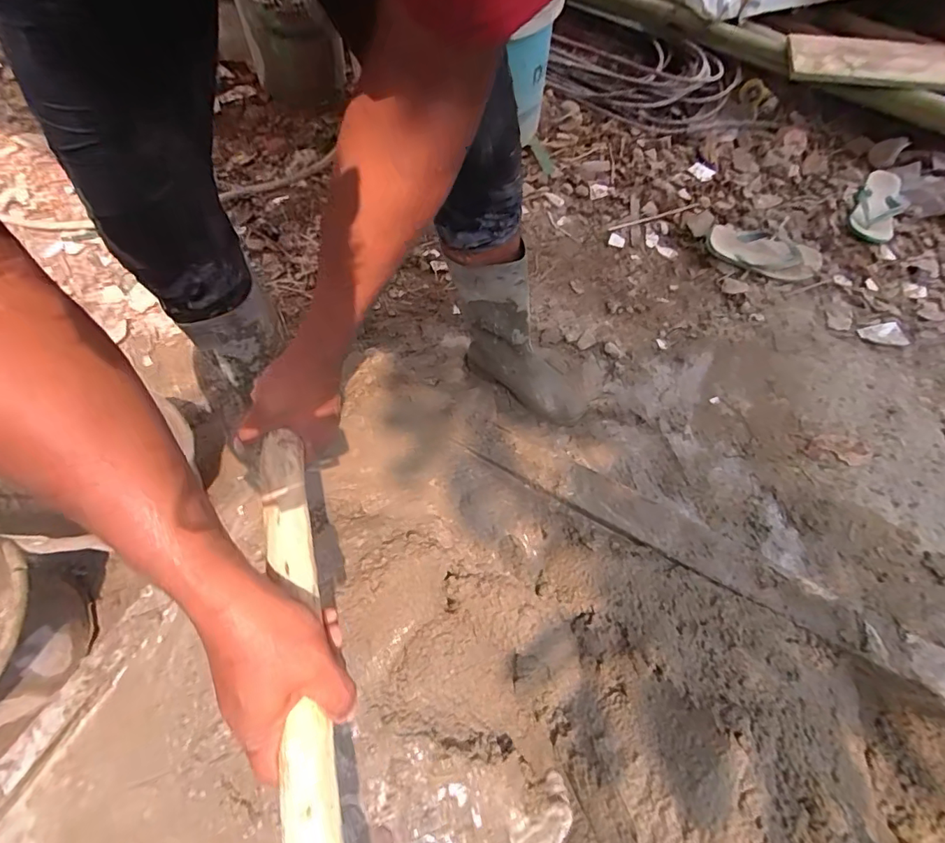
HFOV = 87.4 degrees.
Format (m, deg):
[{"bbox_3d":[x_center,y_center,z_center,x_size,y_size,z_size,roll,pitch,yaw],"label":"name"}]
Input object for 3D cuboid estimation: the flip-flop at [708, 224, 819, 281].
[{"bbox_3d":[0.697,-0.404,1.182,0.265,0.042,0.114,15,64,6],"label":"flip-flop"}]

